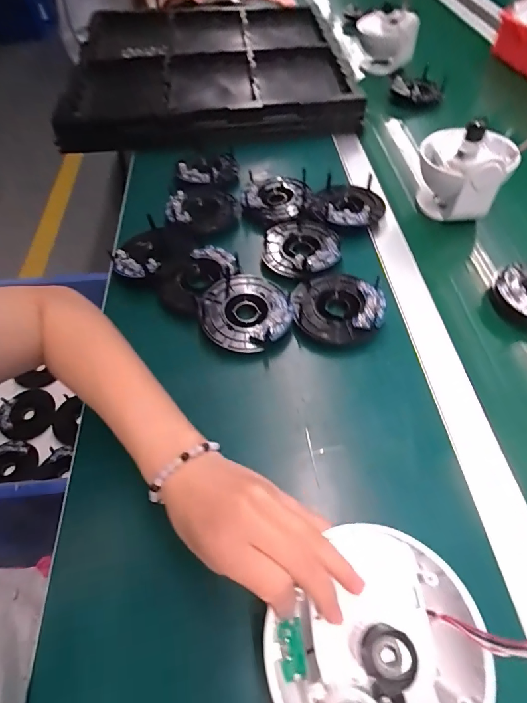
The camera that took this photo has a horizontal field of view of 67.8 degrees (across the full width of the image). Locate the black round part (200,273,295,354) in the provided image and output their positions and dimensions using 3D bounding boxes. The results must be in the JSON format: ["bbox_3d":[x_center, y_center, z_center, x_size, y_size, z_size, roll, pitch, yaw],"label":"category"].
[{"bbox_3d":[-0.020,-0.047,0.438,0.097,0.011,0.101,-1,54,2],"label":"black round part"}]

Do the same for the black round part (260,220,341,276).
[{"bbox_3d":[0.047,-0.140,0.498,0.094,0.018,0.106,-1,54,2],"label":"black round part"}]

